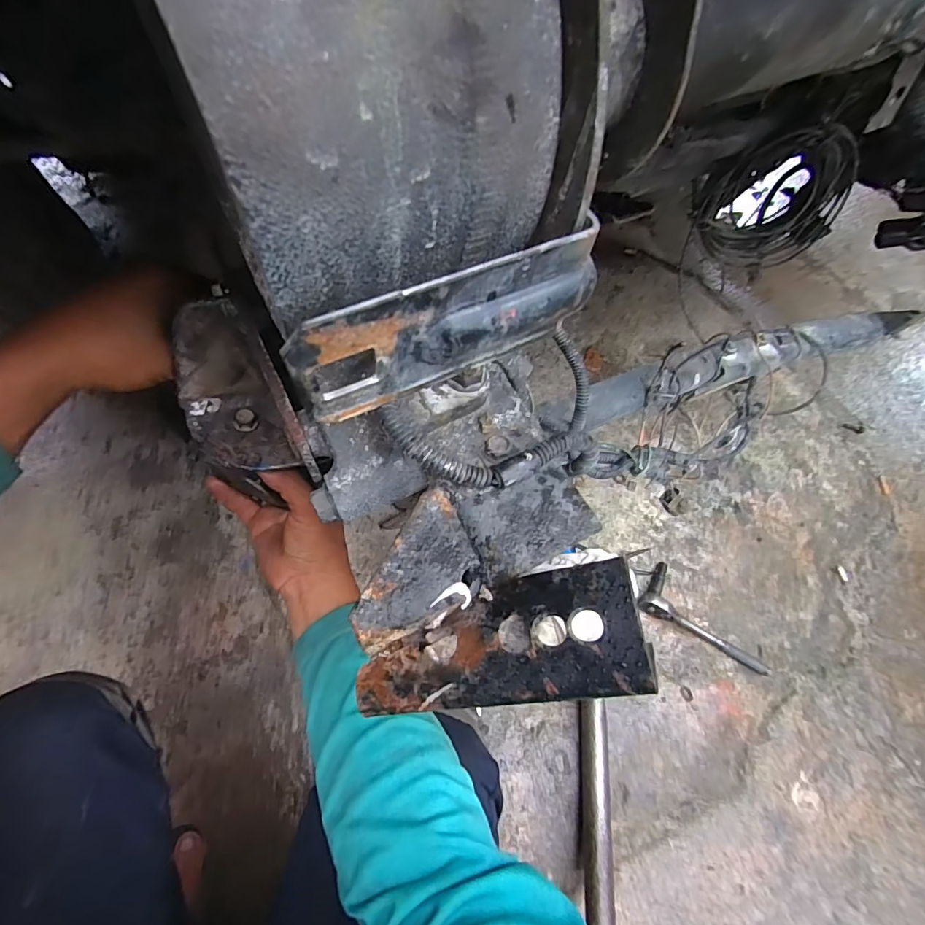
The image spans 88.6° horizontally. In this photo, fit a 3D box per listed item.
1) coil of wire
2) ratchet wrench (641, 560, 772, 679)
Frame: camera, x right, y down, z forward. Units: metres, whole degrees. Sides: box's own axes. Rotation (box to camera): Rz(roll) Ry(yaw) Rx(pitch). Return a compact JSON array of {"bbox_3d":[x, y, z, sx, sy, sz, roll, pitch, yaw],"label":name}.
[{"bbox_3d":[0.340,-0.283,0.525,0.175,0.160,0.044,-8,64,-7],"label":"coil of wire"},{"bbox_3d":[0.368,0.236,0.704,0.202,0.031,0.088,32,66,14],"label":"ratchet wrench"}]

